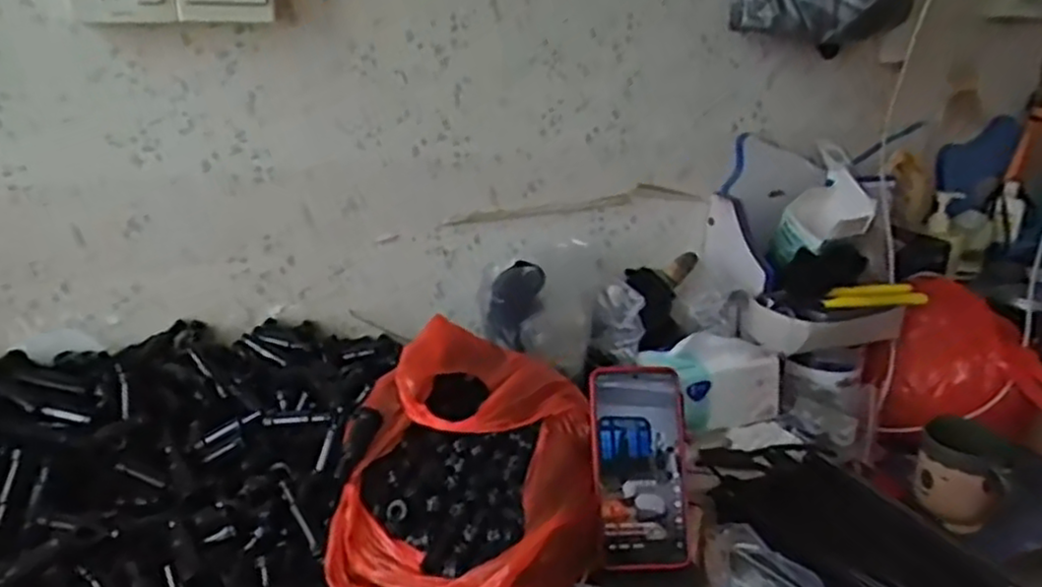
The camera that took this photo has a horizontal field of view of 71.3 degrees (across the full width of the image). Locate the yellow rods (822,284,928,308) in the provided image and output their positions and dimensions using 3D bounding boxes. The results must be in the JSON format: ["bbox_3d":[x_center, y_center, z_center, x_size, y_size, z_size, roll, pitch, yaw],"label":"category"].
[{"bbox_3d":[0.446,0.000,0.905,0.136,0.023,0.019,-3,22,-7],"label":"yellow rods"}]

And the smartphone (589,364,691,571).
[{"bbox_3d":[0.102,0.145,0.615,0.078,0.164,0.011,-2,-11,-5],"label":"smartphone"}]

